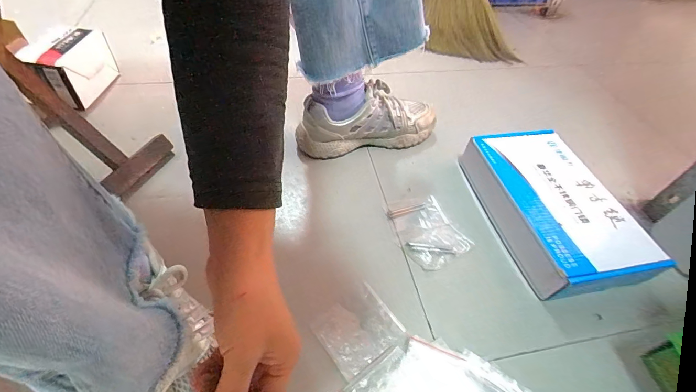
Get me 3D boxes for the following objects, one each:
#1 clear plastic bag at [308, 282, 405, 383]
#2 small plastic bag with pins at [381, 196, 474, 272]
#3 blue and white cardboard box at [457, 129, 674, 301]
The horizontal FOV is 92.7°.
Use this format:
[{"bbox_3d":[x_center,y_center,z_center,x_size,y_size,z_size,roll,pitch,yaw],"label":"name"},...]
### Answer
[{"bbox_3d":[0.010,0.144,0.363,0.077,0.009,0.074,-27,55,-26],"label":"clear plastic bag"},{"bbox_3d":[0.106,0.045,0.463,0.087,0.009,0.114,-16,51,-18],"label":"small plastic bag with pins"},{"bbox_3d":[0.282,0.013,0.469,0.153,0.066,0.247,-5,48,-9],"label":"blue and white cardboard box"}]

